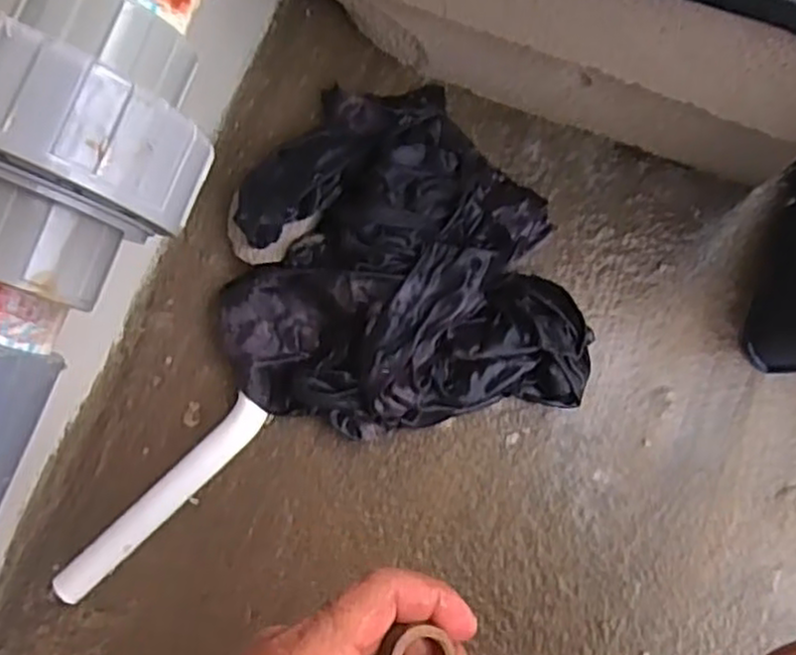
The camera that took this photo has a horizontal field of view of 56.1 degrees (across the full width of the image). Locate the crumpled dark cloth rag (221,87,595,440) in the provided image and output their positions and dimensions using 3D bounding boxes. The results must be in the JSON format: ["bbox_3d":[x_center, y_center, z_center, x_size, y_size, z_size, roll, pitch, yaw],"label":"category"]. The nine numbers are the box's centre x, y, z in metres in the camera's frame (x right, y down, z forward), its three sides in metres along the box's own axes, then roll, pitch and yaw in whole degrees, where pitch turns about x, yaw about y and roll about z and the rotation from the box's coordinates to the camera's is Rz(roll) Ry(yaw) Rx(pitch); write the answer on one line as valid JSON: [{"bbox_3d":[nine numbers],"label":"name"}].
[{"bbox_3d":[-0.004,-0.047,0.445,0.211,0.057,0.211,-9,84,2],"label":"crumpled dark cloth rag"}]

